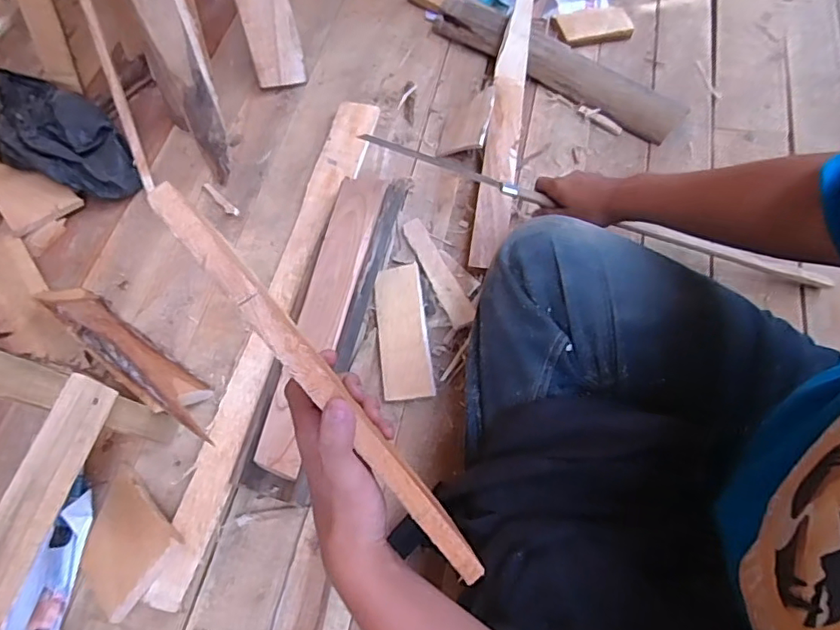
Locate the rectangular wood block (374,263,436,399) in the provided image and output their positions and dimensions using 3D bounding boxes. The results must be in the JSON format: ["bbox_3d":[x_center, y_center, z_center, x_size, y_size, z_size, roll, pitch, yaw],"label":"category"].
[{"bbox_3d":[-0.022,0.019,0.693,0.062,0.023,0.177,-8,65,-1],"label":"rectangular wood block"}]

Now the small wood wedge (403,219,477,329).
[{"bbox_3d":[0.023,-0.058,0.727,0.037,0.011,0.169,-17,63,-19],"label":"small wood wedge"}]

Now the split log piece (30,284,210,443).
[{"bbox_3d":[-0.341,0.044,0.646,0.312,0.051,0.055,35,71,17],"label":"split log piece"}]

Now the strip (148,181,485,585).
[{"bbox_3d":[-0.044,0.055,0.314,0.019,0.005,0.296,-41,111,-17],"label":"strip"}]

